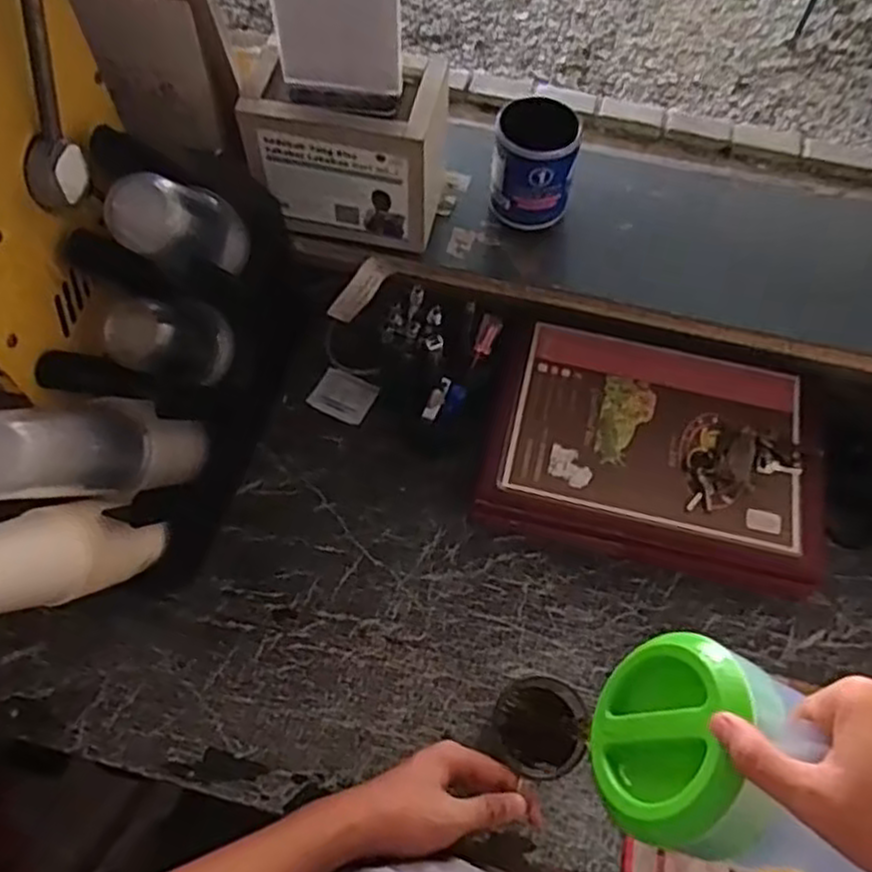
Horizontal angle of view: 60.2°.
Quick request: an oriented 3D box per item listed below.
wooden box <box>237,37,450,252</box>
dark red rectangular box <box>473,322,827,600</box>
[{"bbox_3d":[-0.083,-0.276,0.725,0.175,0.142,0.103,10,62,3],"label":"wooden box"},{"bbox_3d":[0.236,0.017,0.809,0.349,0.066,0.239,13,62,5],"label":"dark red rectangular box"}]

